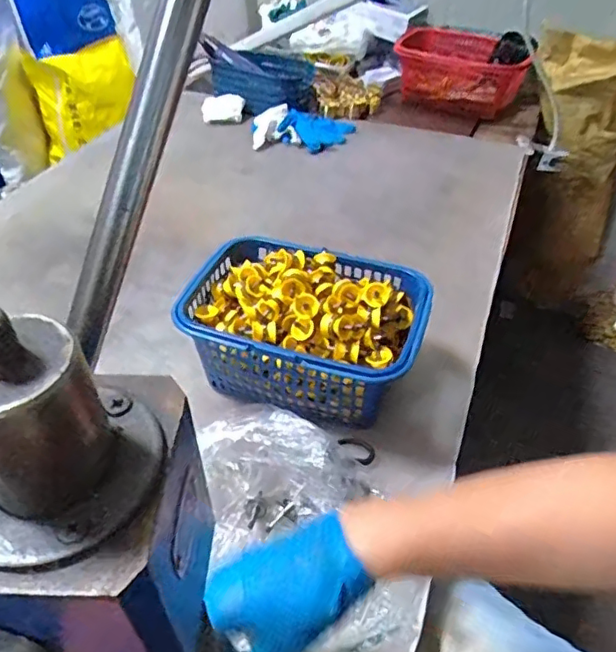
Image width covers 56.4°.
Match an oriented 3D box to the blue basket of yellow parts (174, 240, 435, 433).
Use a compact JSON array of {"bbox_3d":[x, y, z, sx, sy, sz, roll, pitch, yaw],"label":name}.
[{"bbox_3d":[-0.004,0.007,0.626,0.239,0.132,0.171,14,43,13],"label":"blue basket of yellow parts"}]

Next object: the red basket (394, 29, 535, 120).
[{"bbox_3d":[0.331,-0.572,1.261,0.287,0.138,0.155,18,44,17],"label":"red basket"}]

